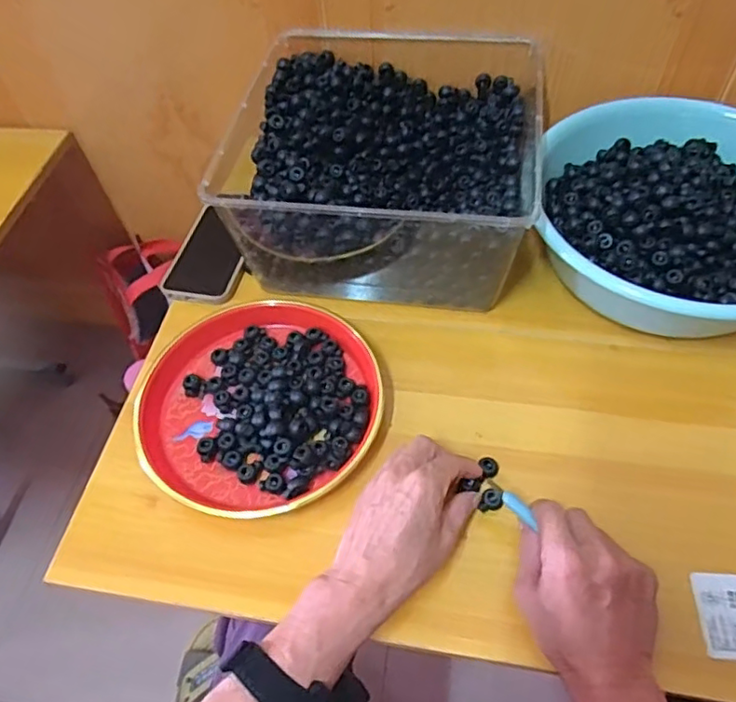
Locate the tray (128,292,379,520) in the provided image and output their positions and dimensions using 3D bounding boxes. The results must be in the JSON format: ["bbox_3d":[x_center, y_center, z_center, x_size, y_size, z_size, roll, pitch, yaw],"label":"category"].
[{"bbox_3d":[-0.099,0.046,0.556,0.214,0.034,0.204,-2,55,3],"label":"tray"}]

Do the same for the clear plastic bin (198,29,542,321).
[{"bbox_3d":[0.022,-0.195,0.645,0.284,0.142,0.273,7,56,9],"label":"clear plastic bin"}]

